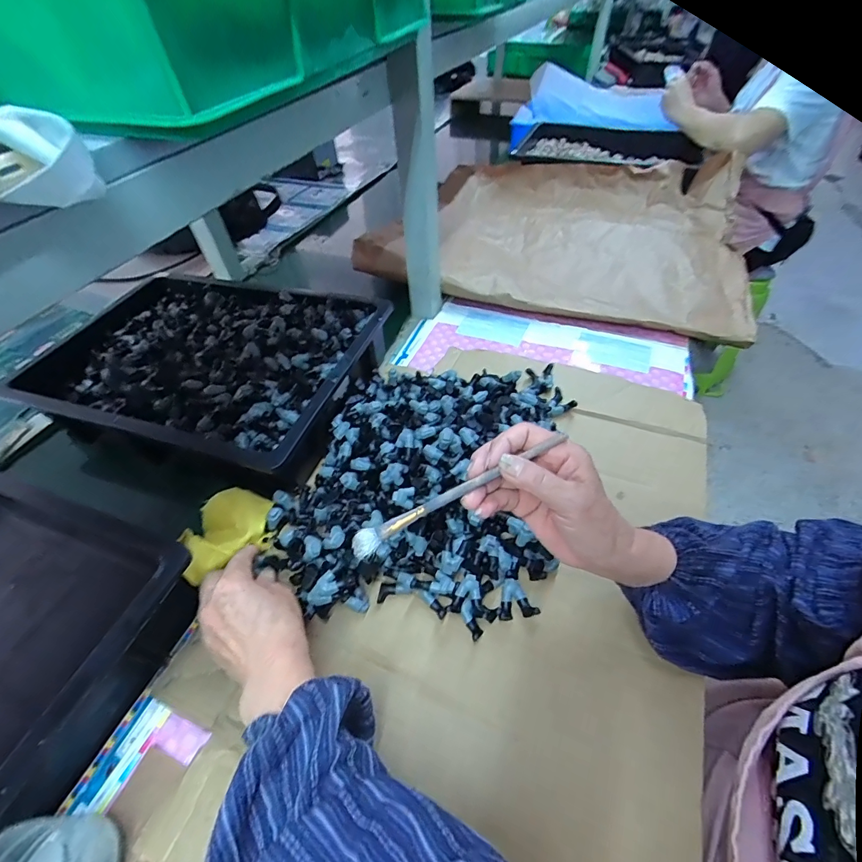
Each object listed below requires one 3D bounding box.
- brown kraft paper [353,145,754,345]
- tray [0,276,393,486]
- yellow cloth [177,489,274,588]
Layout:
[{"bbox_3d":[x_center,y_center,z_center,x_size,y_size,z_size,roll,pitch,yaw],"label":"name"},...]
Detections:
[{"bbox_3d":[0.270,-0.413,0.820,0.637,0.083,0.552,15,52,13],"label":"brown kraft paper"},{"bbox_3d":[-0.299,-0.090,0.582,0.415,0.092,0.305,14,52,13],"label":"tray"},{"bbox_3d":[-0.213,0.101,0.433,0.086,0.052,0.105,-21,53,-15],"label":"yellow cloth"}]

